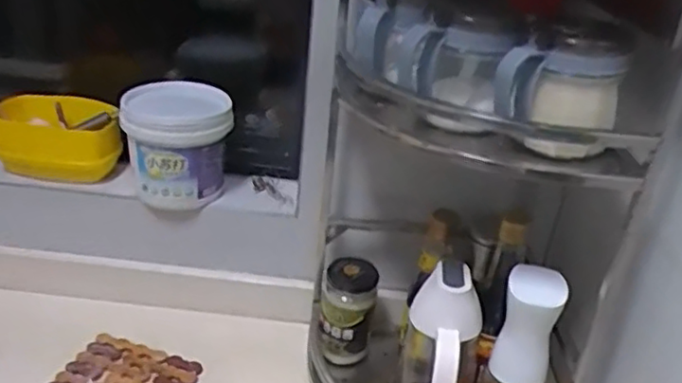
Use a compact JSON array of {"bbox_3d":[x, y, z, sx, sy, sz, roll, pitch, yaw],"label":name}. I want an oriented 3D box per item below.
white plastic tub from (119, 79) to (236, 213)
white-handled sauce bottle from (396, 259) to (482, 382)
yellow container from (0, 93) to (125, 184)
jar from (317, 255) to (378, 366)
[{"bbox_3d":[-0.196,-0.057,0.808,0.124,0.124,0.106,-2,28,-15],"label":"white plastic tub"},{"bbox_3d":[0.085,0.172,0.629,0.068,0.189,0.105,11,27,10],"label":"white-handled sauce bottle"},{"bbox_3d":[-0.347,-0.061,0.827,0.142,0.087,0.088,13,28,14],"label":"yellow container"},{"bbox_3d":[0.006,0.139,0.783,0.061,0.112,0.057,5,27,-1],"label":"jar"}]

